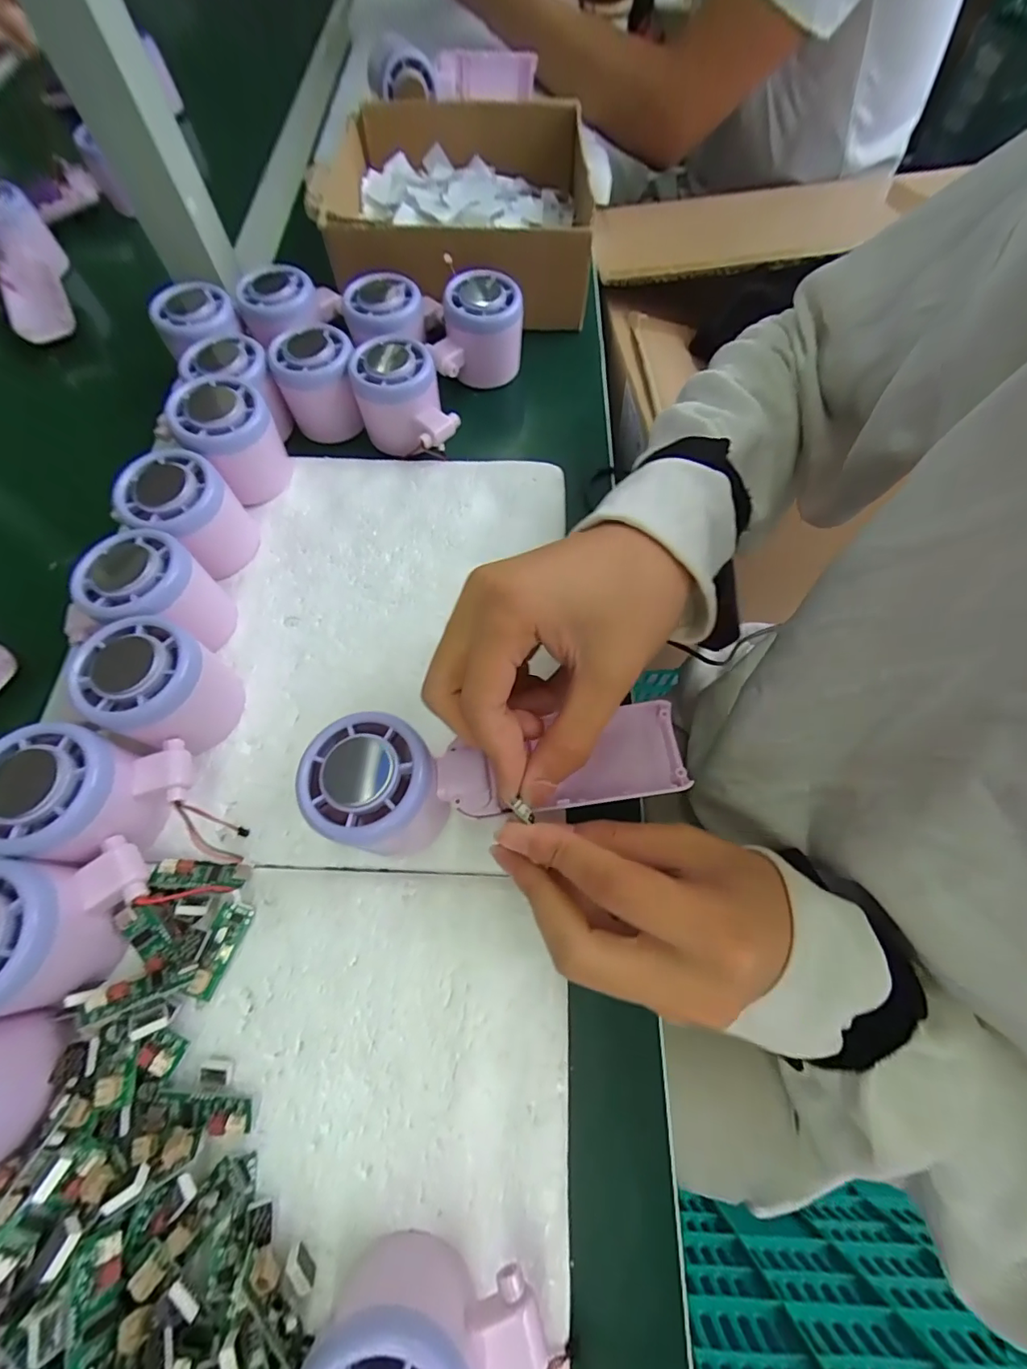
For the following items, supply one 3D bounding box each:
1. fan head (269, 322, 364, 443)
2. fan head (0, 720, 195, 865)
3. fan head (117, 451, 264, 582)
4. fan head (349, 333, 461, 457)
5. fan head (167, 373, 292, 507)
[{"bbox_3d":[-0.137,-0.213,0.361,0.053,0.051,0.055,-19,68,-9],"label":"fan head"},{"bbox_3d":[-0.189,0.052,0.234,0.071,0.059,0.056,1,66,0],"label":"fan head"},{"bbox_3d":[-0.189,-0.096,0.302,0.059,0.054,0.060,11,67,4],"label":"fan head"},{"bbox_3d":[-0.077,-0.195,0.351,0.058,0.051,0.066,-19,68,-9],"label":"fan head"},{"bbox_3d":[-0.174,-0.151,0.324,0.053,0.062,0.054,0,66,-1],"label":"fan head"}]

